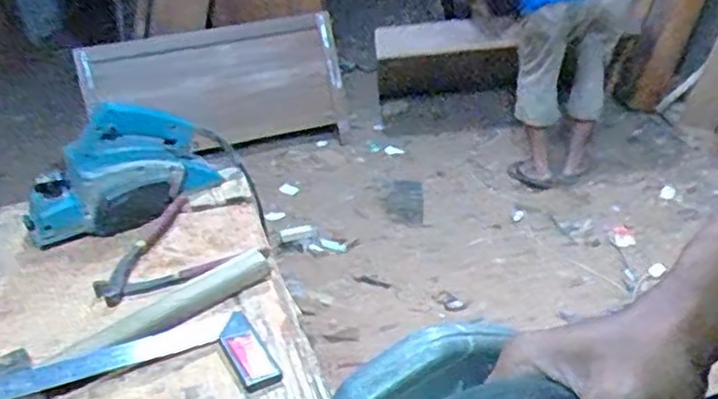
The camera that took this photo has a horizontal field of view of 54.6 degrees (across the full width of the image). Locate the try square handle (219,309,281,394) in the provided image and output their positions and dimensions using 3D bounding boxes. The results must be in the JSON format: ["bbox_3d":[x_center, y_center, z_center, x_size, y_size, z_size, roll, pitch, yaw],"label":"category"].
[{"bbox_3d":[-0.129,0.167,0.783,0.040,0.014,0.124,-18,31,-24],"label":"try square handle"}]

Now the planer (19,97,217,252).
[{"bbox_3d":[-0.342,-0.043,0.992,0.122,0.147,0.254,24,39,36],"label":"planer"}]

